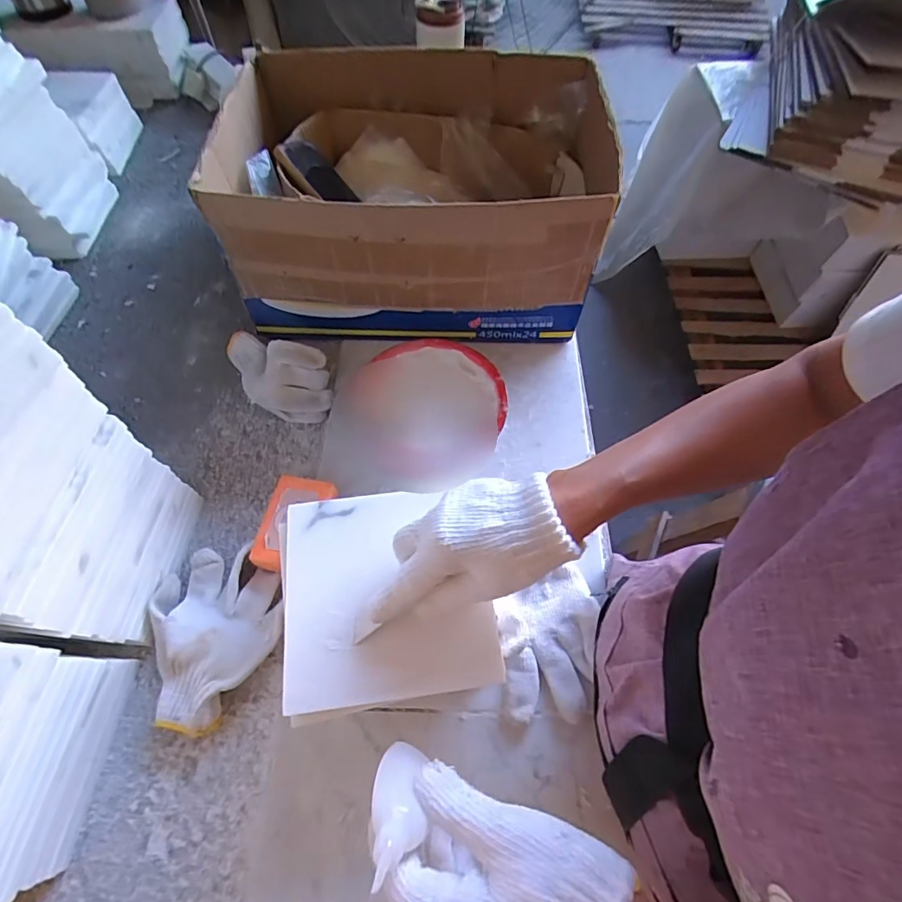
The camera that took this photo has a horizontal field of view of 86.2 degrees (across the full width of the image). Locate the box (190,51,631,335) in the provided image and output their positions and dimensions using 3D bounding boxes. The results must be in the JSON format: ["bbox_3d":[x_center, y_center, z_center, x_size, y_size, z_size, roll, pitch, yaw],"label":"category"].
[{"bbox_3d":[-0.036,-0.317,0.610,0.416,0.206,0.320,1,61,0],"label":"box"}]

